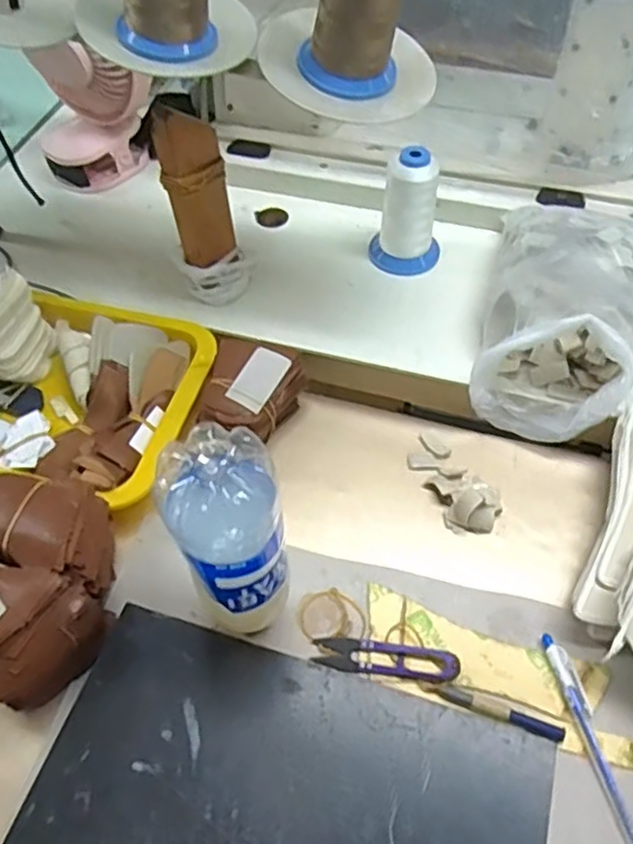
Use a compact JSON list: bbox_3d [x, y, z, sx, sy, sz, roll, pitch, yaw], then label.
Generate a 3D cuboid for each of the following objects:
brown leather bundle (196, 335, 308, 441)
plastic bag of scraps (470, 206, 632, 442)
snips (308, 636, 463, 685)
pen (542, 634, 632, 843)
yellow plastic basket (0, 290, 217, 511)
[{"bbox_3d":[-0.057,-0.018,0.565,0.077,0.069,0.082,16,55,9],"label":"brown leather bundle"},{"bbox_3d":[0.221,-0.105,0.582,0.143,0.086,0.226,19,56,11],"label":"plastic bag of scraps"},{"bbox_3d":[0.048,0.165,0.464,0.099,0.011,0.023,9,54,4],"label":"snips"},{"bbox_3d":[0.179,0.207,0.435,0.014,0.010,0.136,-9,55,-9],"label":"pen"},{"bbox_3d":[-0.233,-0.029,0.589,0.261,0.050,0.188,15,55,8],"label":"yellow plastic basket"}]

